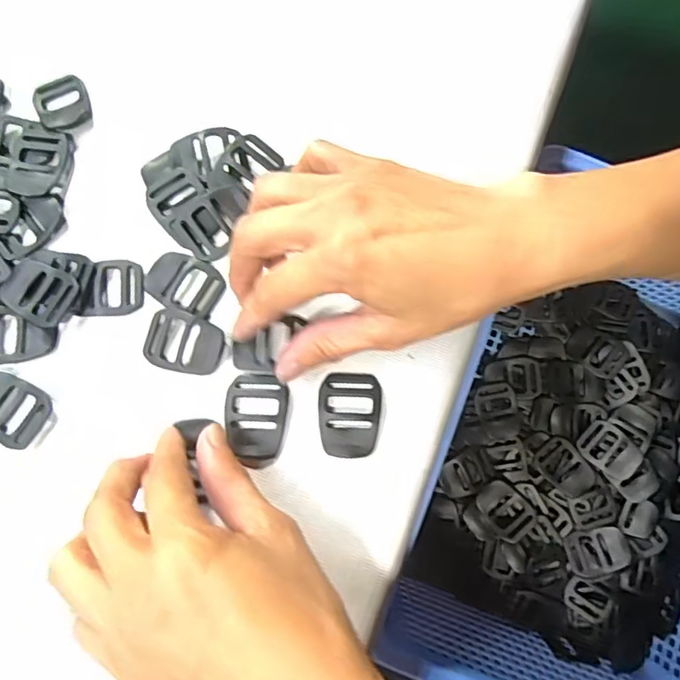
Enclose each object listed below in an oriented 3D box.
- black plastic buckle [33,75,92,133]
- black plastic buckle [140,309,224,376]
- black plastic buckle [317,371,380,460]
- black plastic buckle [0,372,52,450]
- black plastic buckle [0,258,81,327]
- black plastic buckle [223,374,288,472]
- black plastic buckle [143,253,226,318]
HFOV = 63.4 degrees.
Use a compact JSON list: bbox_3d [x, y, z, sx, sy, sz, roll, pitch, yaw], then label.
[{"bbox_3d":[-0.152,-0.131,0.301,0.029,0.006,0.035,-30,76,-6],"label":"black plastic buckle"},{"bbox_3d":[-0.076,0.001,0.265,0.038,0.009,0.027,16,76,6],"label":"black plastic buckle"},{"bbox_3d":[0.004,0.034,0.255,0.028,0.005,0.039,3,75,3],"label":"black plastic buckle"},{"bbox_3d":[-0.157,0.032,0.262,0.036,0.004,0.028,31,79,9],"label":"black plastic buckle"},{"bbox_3d":[-0.149,-0.024,0.271,0.040,0.006,0.028,25,78,8],"label":"black plastic buckle"},{"bbox_3d":[-0.039,0.037,0.255,0.028,0.006,0.042,5,76,3],"label":"black plastic buckle"},{"bbox_3d":[-0.078,-0.028,0.273,0.038,0.008,0.027,24,78,8],"label":"black plastic buckle"}]

